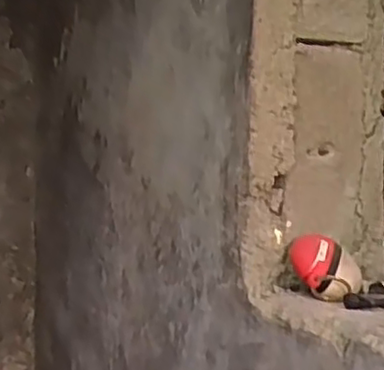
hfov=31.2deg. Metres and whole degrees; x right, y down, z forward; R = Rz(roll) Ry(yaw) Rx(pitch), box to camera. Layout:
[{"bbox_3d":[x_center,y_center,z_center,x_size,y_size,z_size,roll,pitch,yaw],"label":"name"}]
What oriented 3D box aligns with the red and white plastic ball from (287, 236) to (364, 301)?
[{"bbox_3d":[0.102,0.063,0.524,0.055,0.043,0.051,0,0,12],"label":"red and white plastic ball"}]

